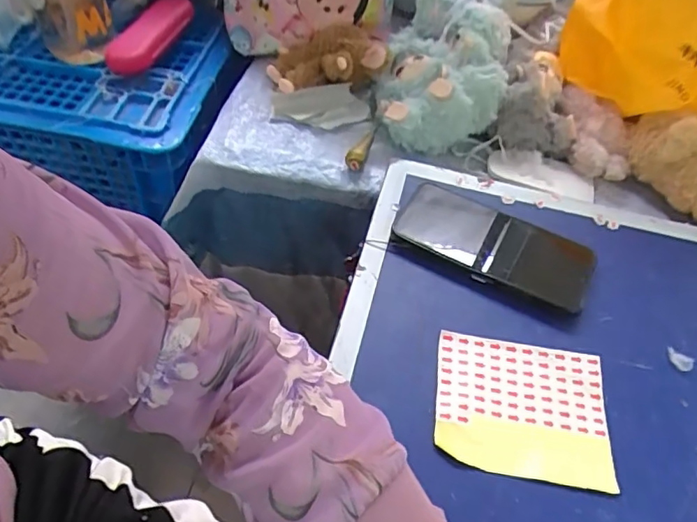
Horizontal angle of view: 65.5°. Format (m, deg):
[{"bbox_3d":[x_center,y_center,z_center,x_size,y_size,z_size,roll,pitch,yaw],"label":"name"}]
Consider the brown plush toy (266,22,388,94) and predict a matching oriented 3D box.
[{"bbox_3d":[-0.026,-0.221,0.605,0.124,0.062,0.076,-3,52,-8],"label":"brown plush toy"}]

